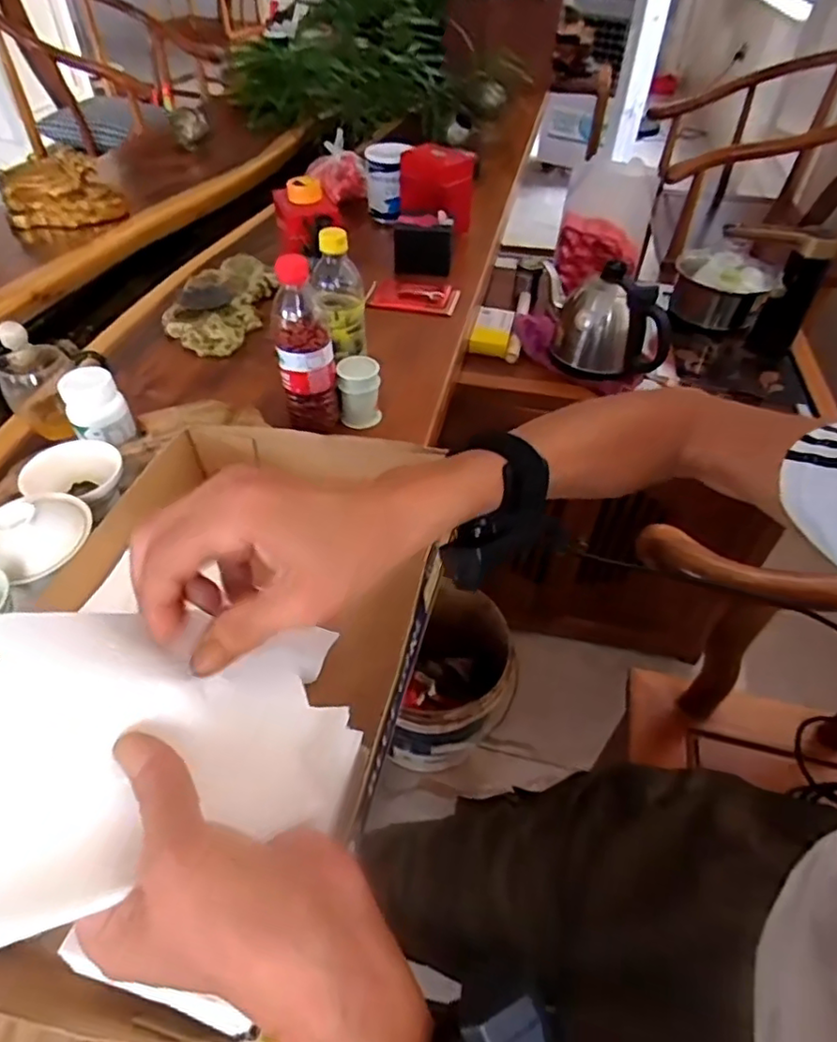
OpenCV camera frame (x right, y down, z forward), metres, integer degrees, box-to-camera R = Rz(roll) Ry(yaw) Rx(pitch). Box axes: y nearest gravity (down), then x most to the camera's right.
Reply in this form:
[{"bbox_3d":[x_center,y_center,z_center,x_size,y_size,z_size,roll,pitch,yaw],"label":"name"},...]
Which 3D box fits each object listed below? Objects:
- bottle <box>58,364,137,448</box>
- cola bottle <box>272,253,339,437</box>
[{"bbox_3d":[-0.348,-0.123,0.670,0.061,0.070,0.047,-25,52,-24],"label":"bottle"},{"bbox_3d":[-0.129,-0.197,0.707,0.064,0.199,0.060,-9,47,-11],"label":"cola bottle"}]

